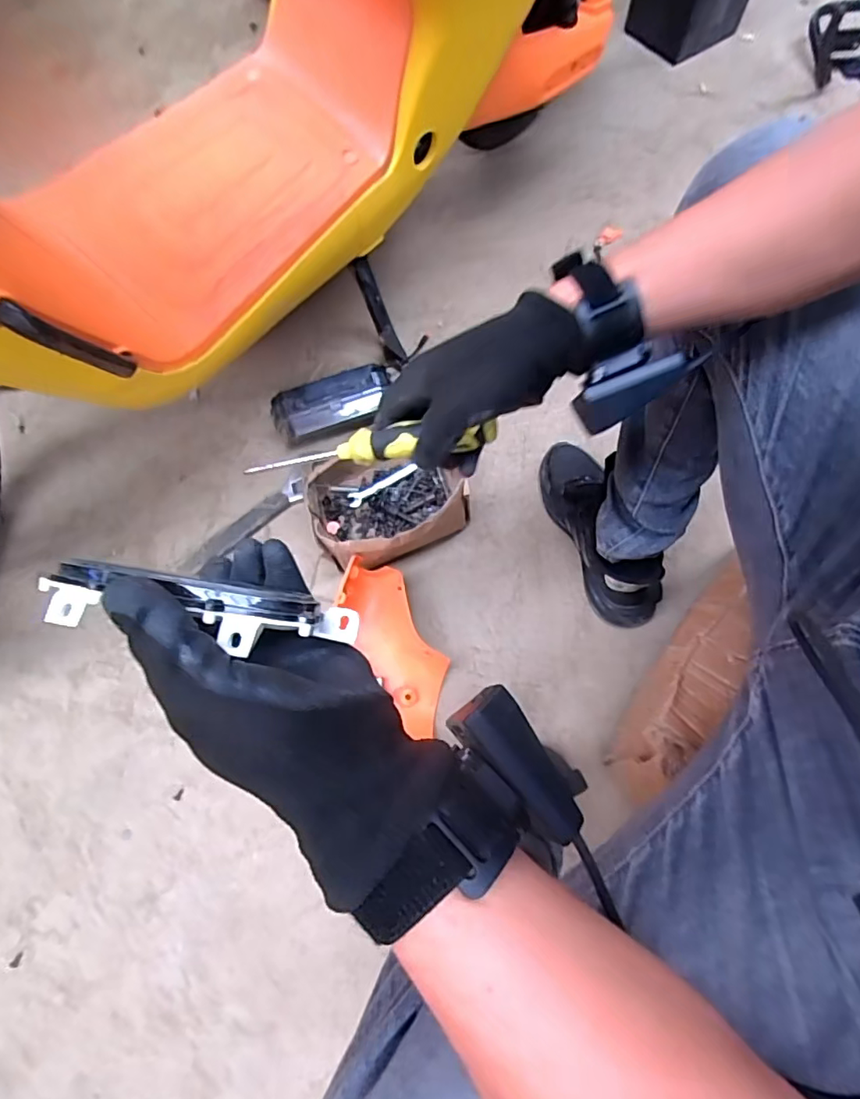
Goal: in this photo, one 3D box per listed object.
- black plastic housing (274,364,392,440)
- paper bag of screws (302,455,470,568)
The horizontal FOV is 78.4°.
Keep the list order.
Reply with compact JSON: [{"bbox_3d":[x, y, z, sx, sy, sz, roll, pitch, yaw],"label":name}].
[{"bbox_3d":[-0.148,-0.226,0.792,0.180,0.043,0.068,-19,71,-7],"label":"black plastic housing"},{"bbox_3d":[-0.055,-0.058,0.729,0.204,0.101,0.143,-17,70,-7],"label":"paper bag of screws"}]

